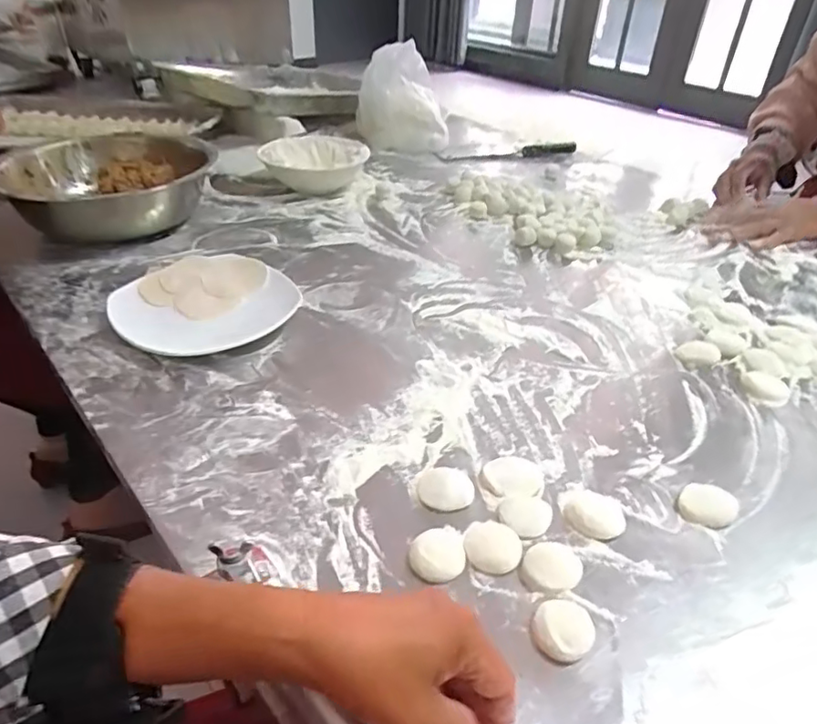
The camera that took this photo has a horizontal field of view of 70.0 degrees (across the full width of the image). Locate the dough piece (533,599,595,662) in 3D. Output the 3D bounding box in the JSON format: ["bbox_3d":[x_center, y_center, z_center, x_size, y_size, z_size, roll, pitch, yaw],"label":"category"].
[{"bbox_3d":[0.094,0.160,0.352,0.035,0.012,0.038,1,36,-1],"label":"dough piece"}]

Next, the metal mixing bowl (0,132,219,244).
[{"bbox_3d":[-0.410,-0.244,0.803,0.256,0.079,0.265,-4,37,-8],"label":"metal mixing bowl"}]

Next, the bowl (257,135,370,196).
[{"bbox_3d":[-0.149,-0.328,0.959,0.157,0.061,0.169,1,36,-1],"label":"bowl"}]

